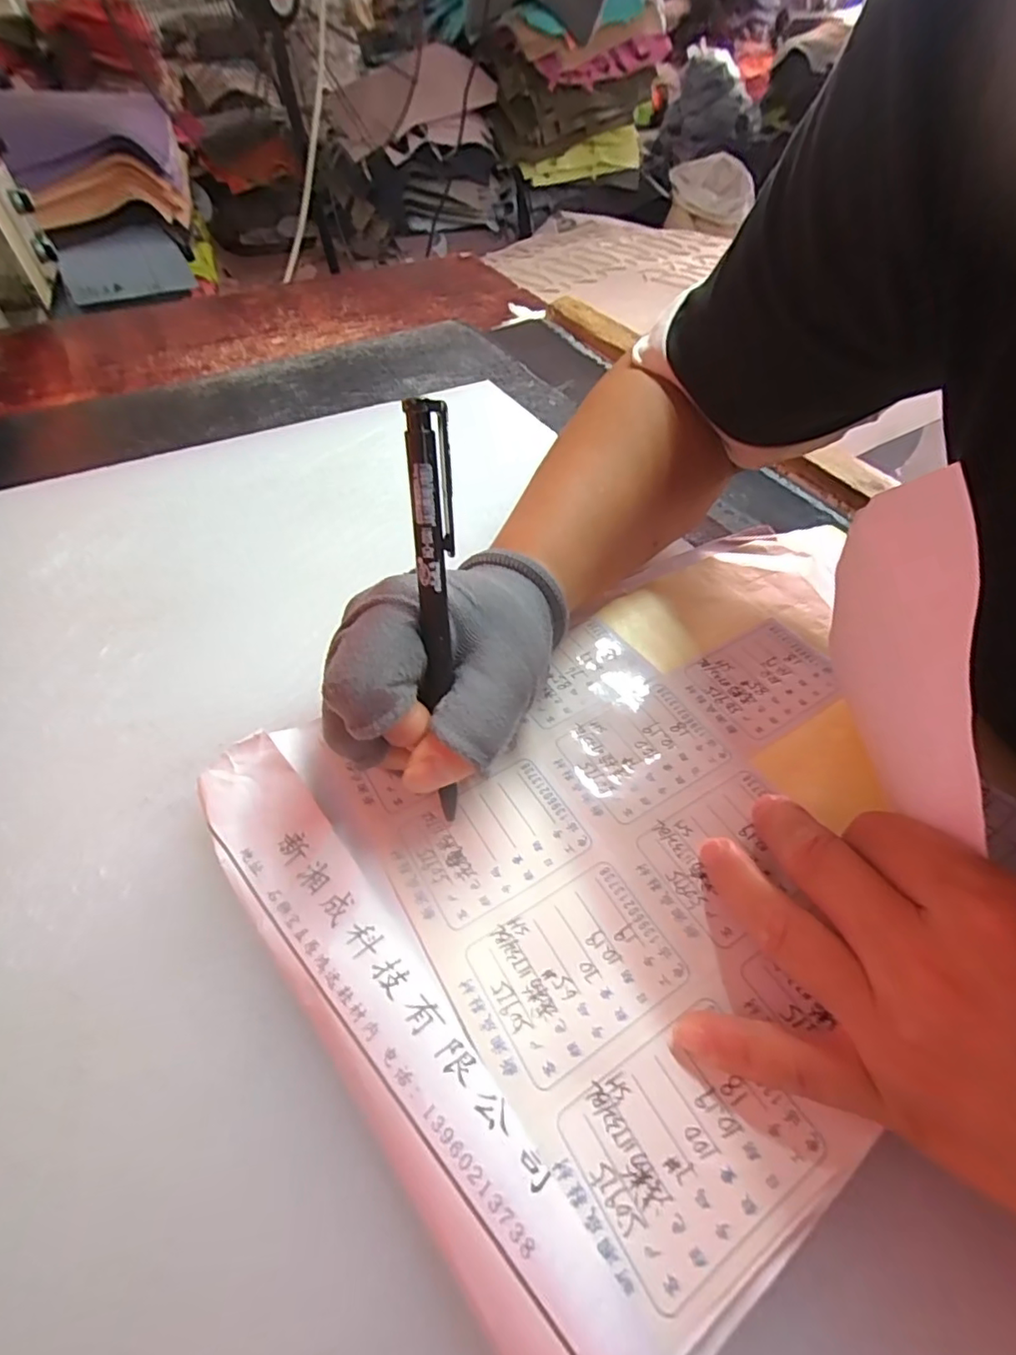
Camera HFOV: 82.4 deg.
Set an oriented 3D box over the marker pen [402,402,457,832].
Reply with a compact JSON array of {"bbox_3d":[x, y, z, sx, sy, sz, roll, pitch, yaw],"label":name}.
[{"bbox_3d":[-0.022,-0.012,0.180,0.010,0.133,0.011,2,24,4],"label":"marker pen"}]

